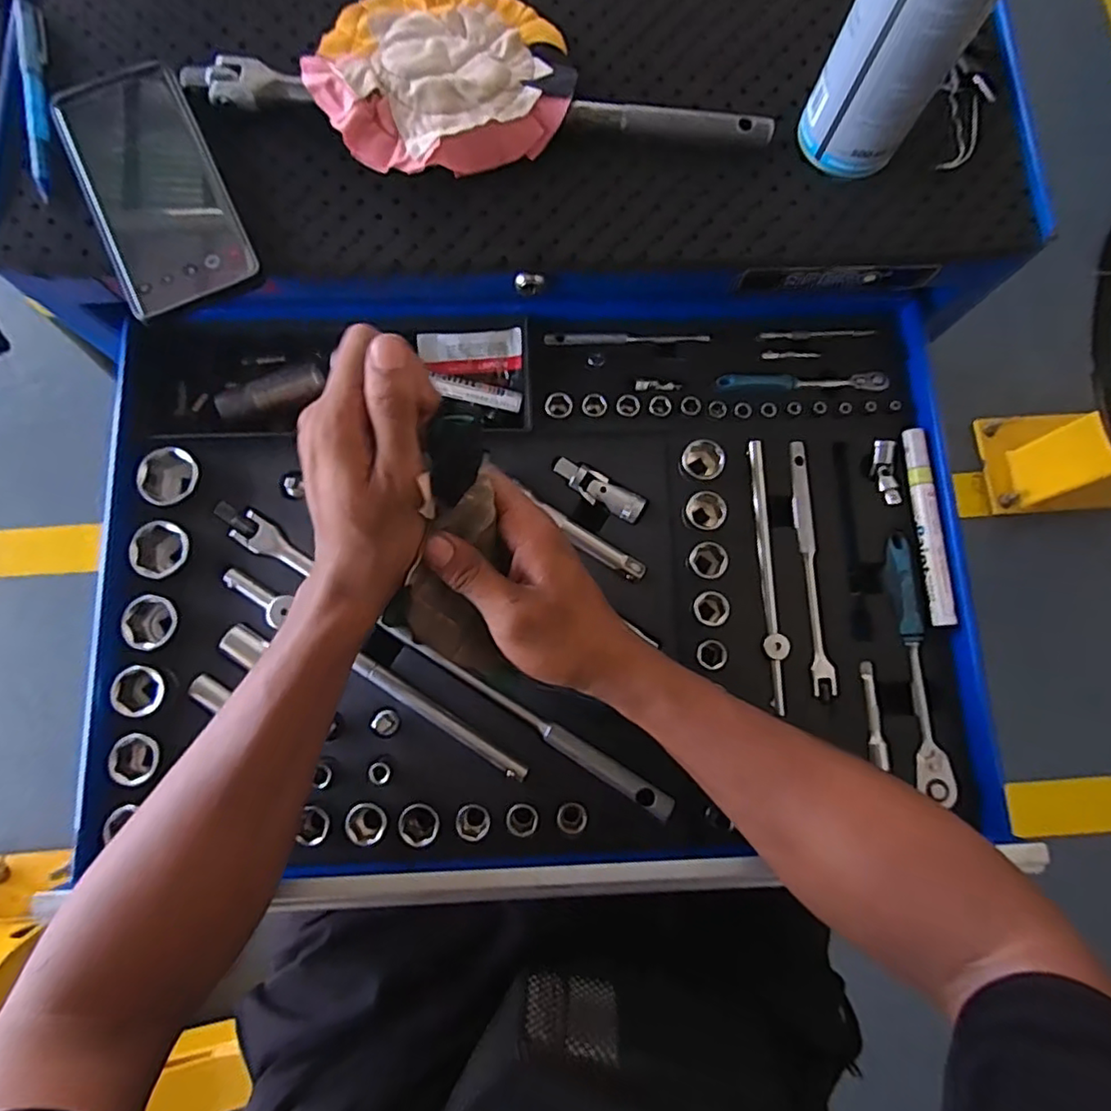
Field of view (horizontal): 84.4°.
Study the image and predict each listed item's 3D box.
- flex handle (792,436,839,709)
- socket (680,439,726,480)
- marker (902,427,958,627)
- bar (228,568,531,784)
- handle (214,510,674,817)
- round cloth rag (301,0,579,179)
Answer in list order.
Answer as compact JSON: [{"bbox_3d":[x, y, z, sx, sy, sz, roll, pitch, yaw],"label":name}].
[{"bbox_3d":[0.182,0.009,0.434,0.018,0.010,0.182,-2,78,0],"label":"flex handle"},{"bbox_3d":[0.105,-0.068,0.438,0.028,0.027,0.025,35,80,5],"label":"socket"},{"bbox_3d":[0.260,-0.021,0.427,0.013,0.011,0.139,-2,79,-2],"label":"marker"},{"bbox_3d":[-0.123,0.081,0.409,0.239,0.017,0.019,34,80,5],"label":"bar"},{"bbox_3d":[-0.079,0.067,0.412,0.366,0.018,0.021,32,80,7],"label":"handle"},{"bbox_3d":[-0.074,-0.315,0.392,0.158,0.025,0.158,0,79,-1],"label":"round cloth rag"}]

